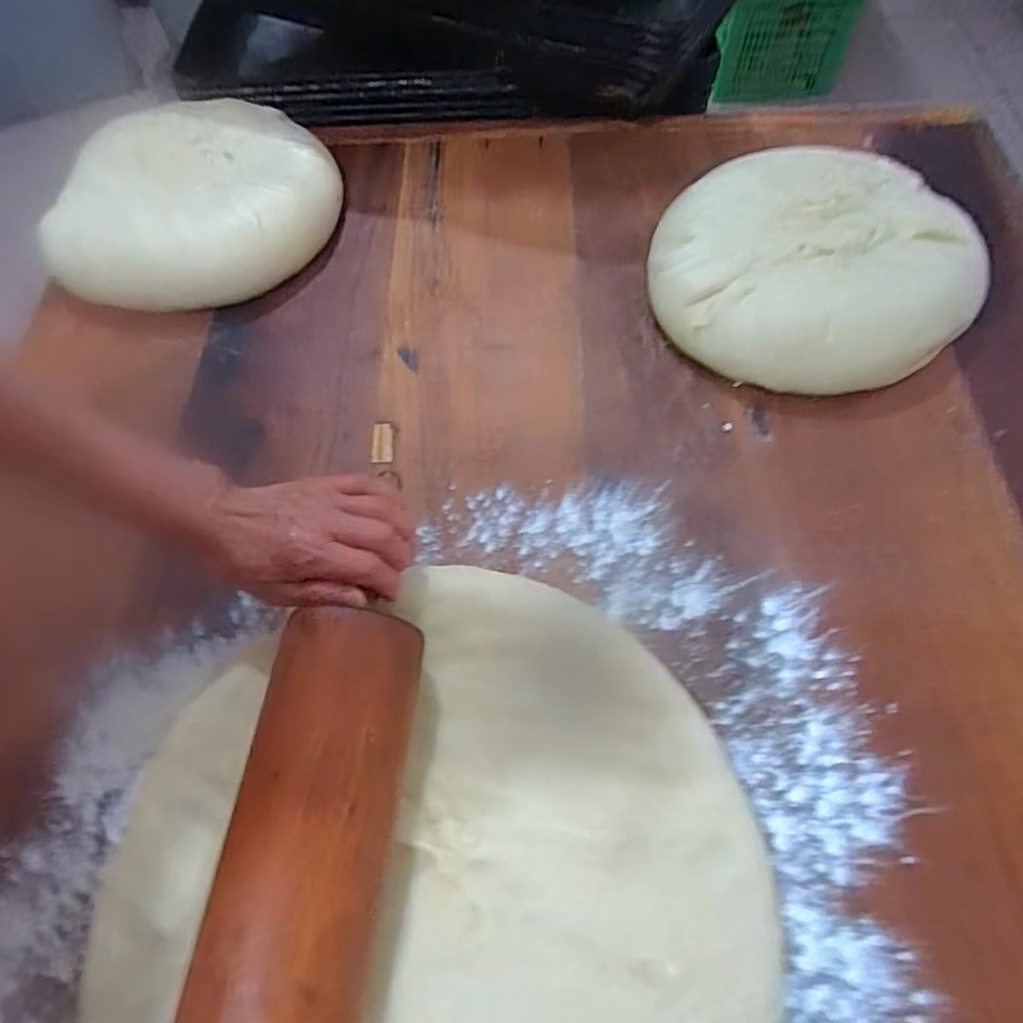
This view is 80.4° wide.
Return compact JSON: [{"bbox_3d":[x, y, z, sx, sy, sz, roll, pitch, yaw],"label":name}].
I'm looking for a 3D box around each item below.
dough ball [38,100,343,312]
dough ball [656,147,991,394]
[{"bbox_3d":[-0.295,-0.298,0.573,0.252,0.053,0.230,-1,63,2],"label":"dough ball"},{"bbox_3d":[0.244,-0.214,0.507,0.261,0.060,0.242,-13,63,-4],"label":"dough ball"}]

